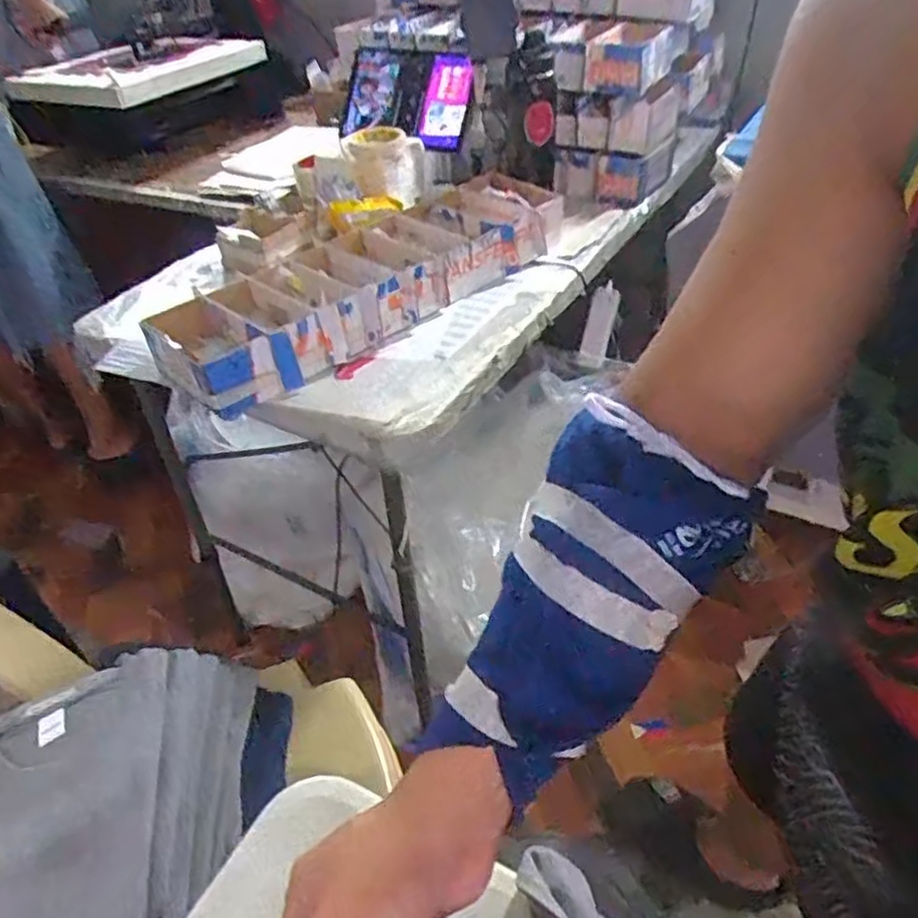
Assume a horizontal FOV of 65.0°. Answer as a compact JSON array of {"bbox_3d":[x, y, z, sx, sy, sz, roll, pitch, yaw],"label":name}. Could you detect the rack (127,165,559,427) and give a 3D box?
[{"bbox_3d":[-0.103,-0.255,0.999,0.632,0.087,0.171,-33,48,-30],"label":"rack"}]

